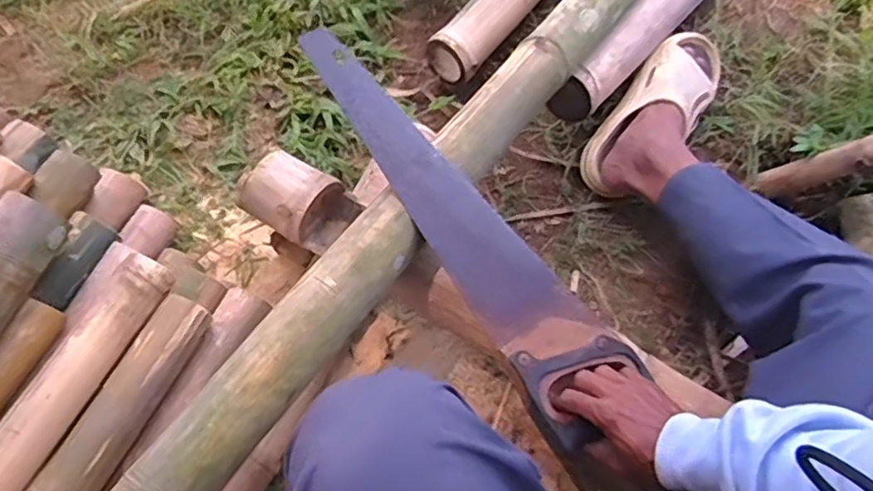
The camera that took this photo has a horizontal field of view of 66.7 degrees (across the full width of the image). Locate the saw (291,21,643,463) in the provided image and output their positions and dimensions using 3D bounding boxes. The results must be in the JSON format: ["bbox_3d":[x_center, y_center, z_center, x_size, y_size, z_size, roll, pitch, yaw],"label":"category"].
[{"bbox_3d":[0.020,-0.023,0.695,0.114,0.040,0.485,-36,84,-17],"label":"saw"}]

